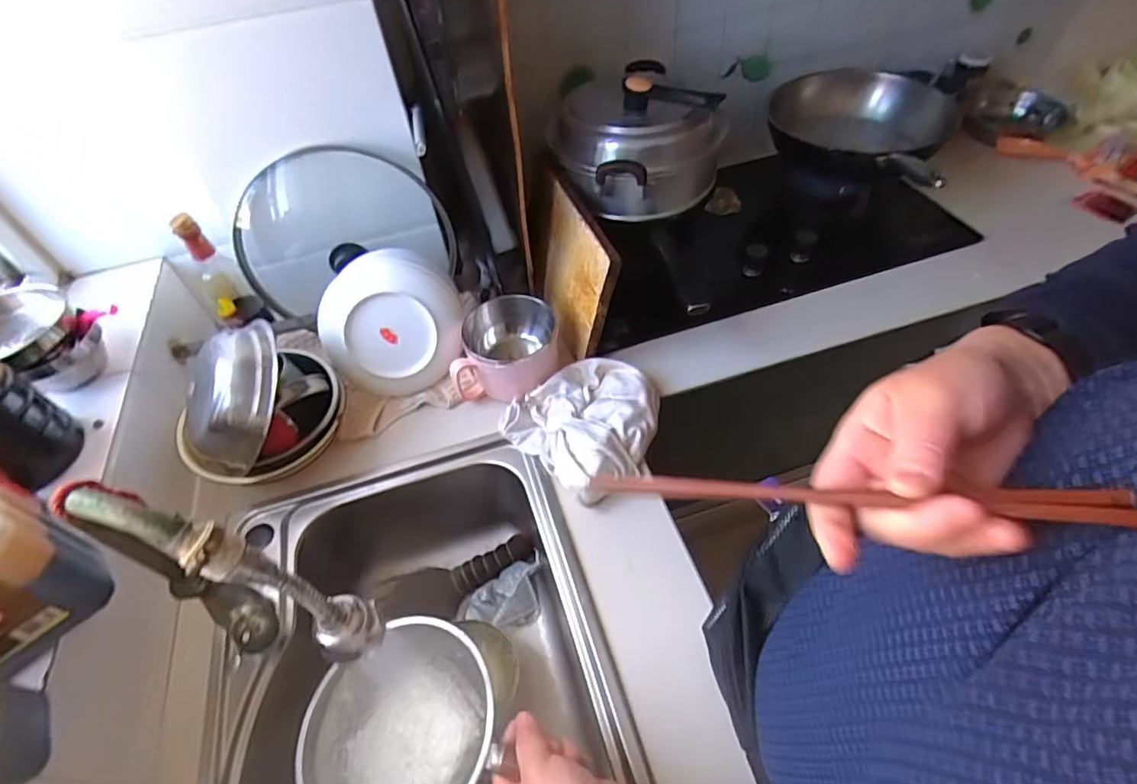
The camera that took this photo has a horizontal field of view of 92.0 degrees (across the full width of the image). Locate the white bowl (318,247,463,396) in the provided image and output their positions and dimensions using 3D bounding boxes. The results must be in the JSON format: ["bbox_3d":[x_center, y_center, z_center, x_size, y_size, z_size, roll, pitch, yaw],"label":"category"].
[{"bbox_3d":[-0.256,-0.097,0.807,0.202,0.211,0.072,-17,24,-8],"label":"white bowl"}]

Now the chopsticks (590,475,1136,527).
[{"bbox_3d":[0.123,0.051,0.276,0.243,0.007,0.016,-2,48,29],"label":"chopsticks"}]

